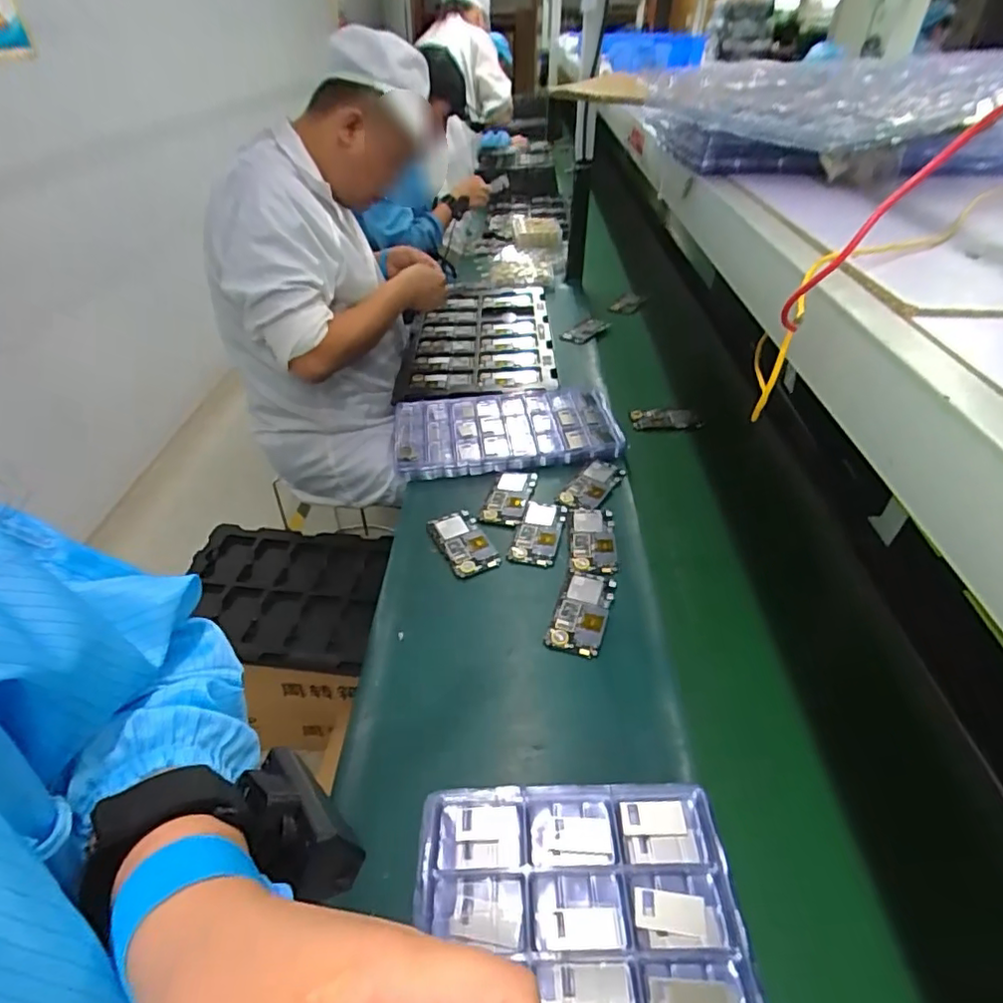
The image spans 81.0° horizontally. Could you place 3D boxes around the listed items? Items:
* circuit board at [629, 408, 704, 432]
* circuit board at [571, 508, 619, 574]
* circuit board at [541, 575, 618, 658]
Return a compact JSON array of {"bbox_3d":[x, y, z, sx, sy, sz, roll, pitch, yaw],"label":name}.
[{"bbox_3d":[0.277,-0.137,0.990,0.118,0.010,0.045,2,68,3],"label":"circuit board"},{"bbox_3d":[0.126,0.050,0.803,0.059,0.009,0.114,4,40,4],"label":"circuit board"},{"bbox_3d":[0.099,0.135,0.718,0.063,0.011,0.116,14,42,16],"label":"circuit board"}]

